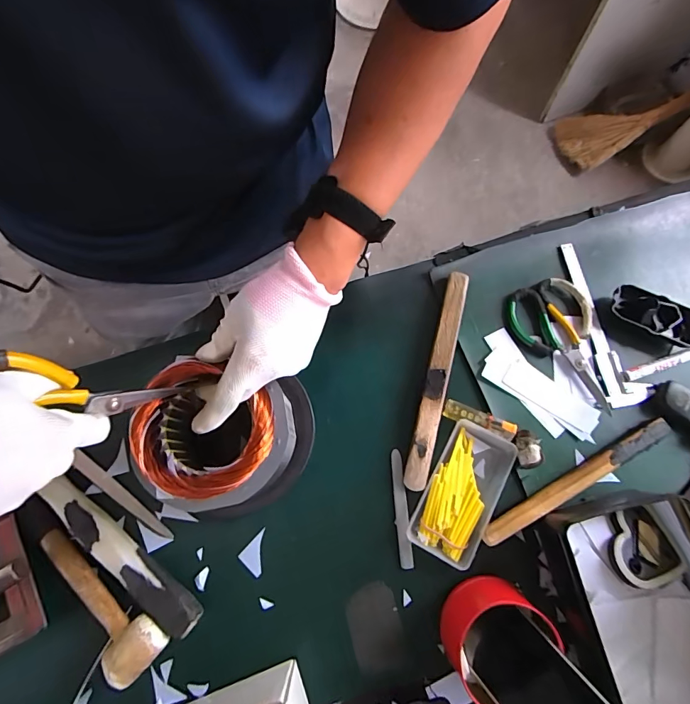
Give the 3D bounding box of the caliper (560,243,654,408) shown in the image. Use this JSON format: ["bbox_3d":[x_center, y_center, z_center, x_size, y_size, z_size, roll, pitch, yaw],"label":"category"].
[{"bbox_3d":[0.335,-0.042,0.533,0.057,0.008,0.227,-11,74,-2],"label":"caliper"}]

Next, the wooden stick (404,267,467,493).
[{"bbox_3d":[0.116,0.030,0.507,0.027,0.021,0.276,14,75,5],"label":"wooden stick"}]

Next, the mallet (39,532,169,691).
[{"bbox_3d":[-0.272,0.269,0.438,0.183,0.046,0.060,38,78,11],"label":"mallet"}]

